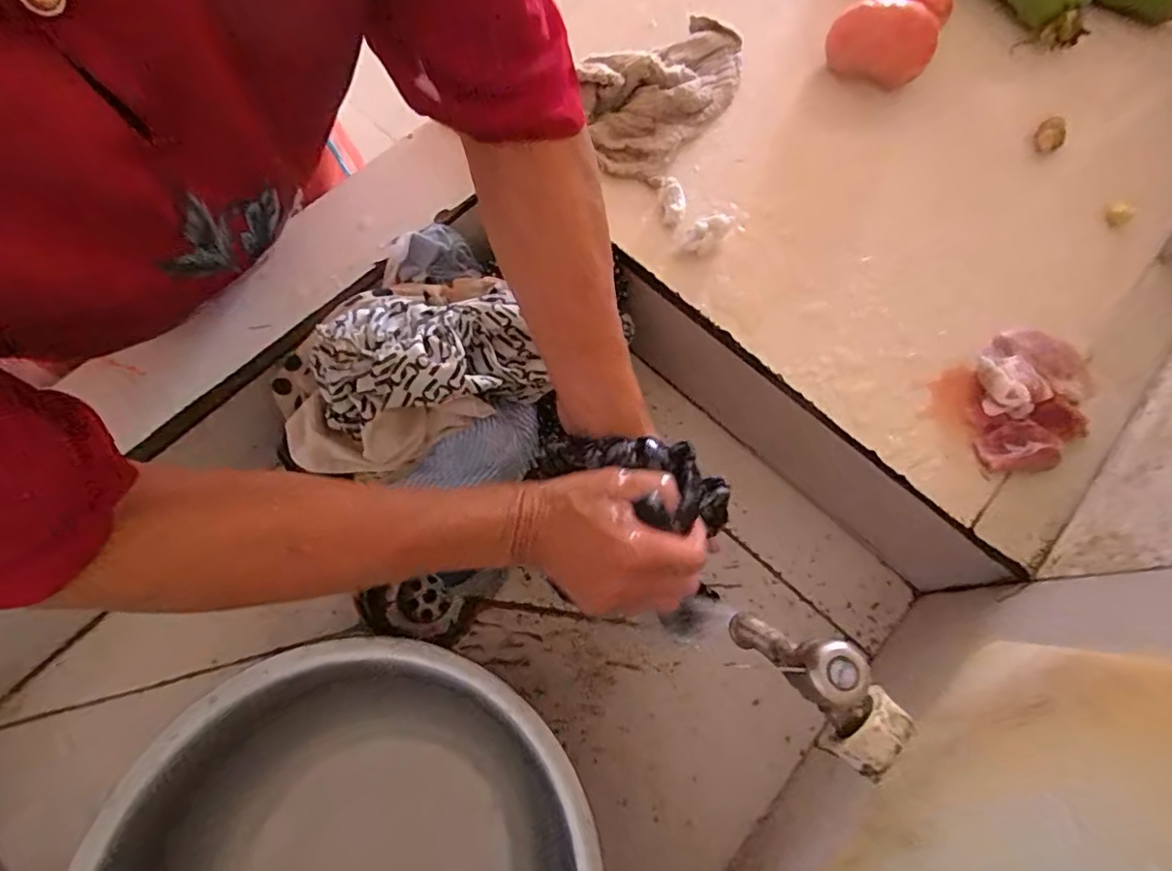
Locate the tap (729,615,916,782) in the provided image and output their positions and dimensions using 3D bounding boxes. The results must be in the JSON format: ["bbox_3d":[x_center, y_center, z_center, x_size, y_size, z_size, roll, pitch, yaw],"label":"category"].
[{"bbox_3d":[0.119,0.127,0.288,0.089,0.059,0.038,39,72,9],"label":"tap"}]

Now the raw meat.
[{"bbox_3d":[0.347,-0.028,0.445,0.076,0.037,0.107,3,71,-4],"label":"raw meat"}]

